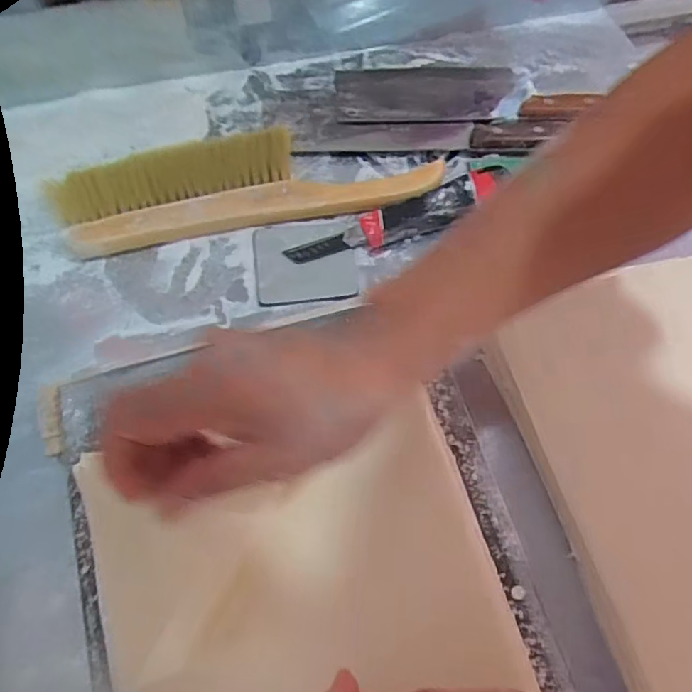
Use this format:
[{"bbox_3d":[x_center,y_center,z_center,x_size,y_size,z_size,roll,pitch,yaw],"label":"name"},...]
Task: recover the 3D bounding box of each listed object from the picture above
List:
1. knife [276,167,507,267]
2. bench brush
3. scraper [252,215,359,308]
[{"bbox_3d":[0.049,-0.115,0.498,0.204,0.013,0.039,-20,67,-10],"label":"knife"},{"bbox_3d":[-0.087,-0.152,0.509,0.328,0.029,0.098,-11,66,-6],"label":"bench brush"},{"bbox_3d":[-0.035,-0.074,0.490,0.084,0.005,0.080,-9,65,-5],"label":"scraper"}]

